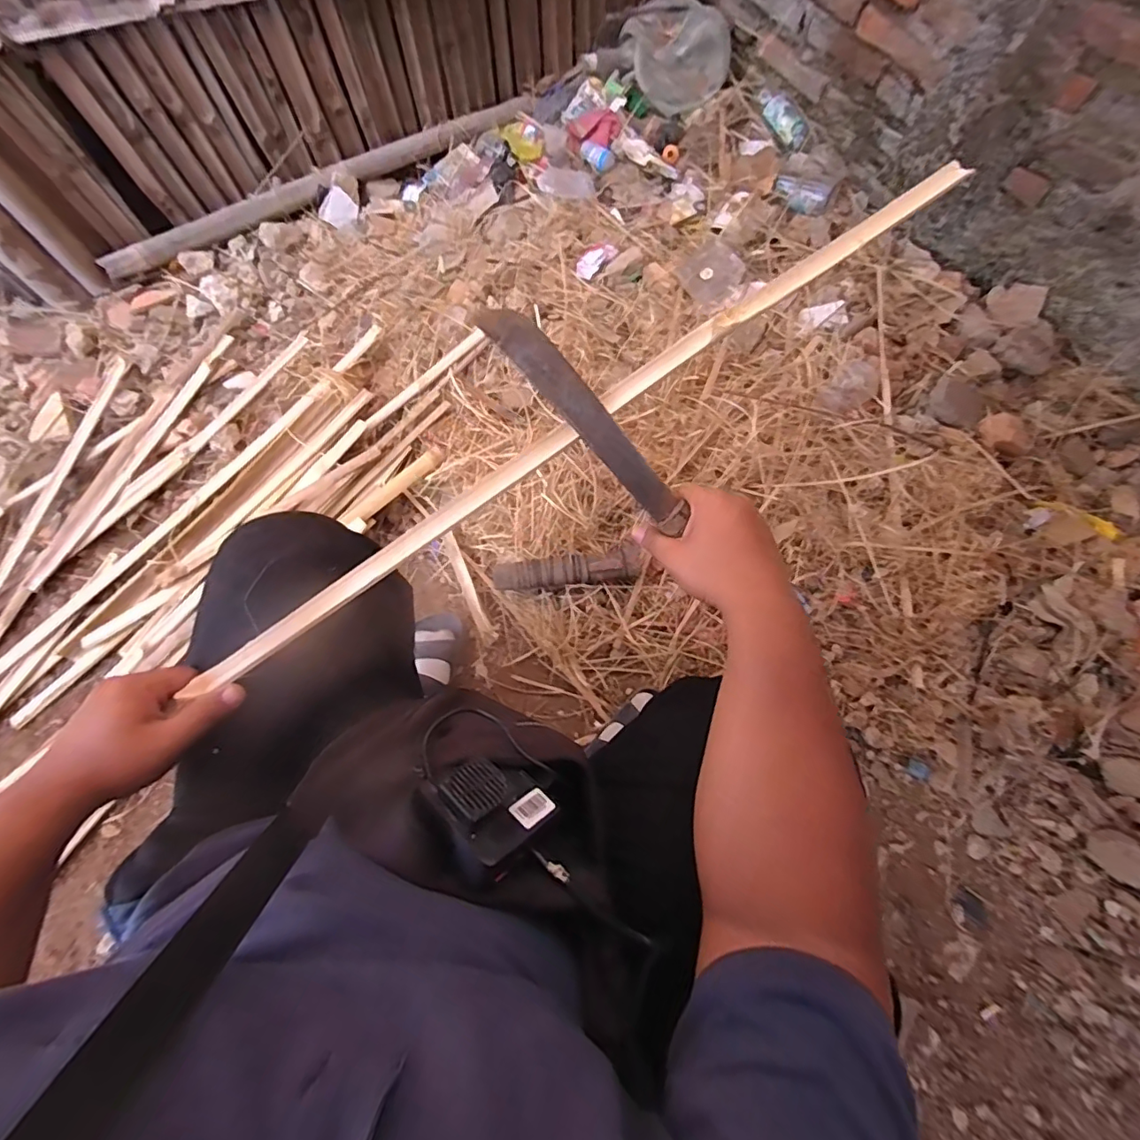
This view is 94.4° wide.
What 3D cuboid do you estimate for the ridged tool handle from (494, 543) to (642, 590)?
[{"bbox_3d":[-0.003,0.000,0.859,0.236,0.041,0.058,-8,74,-3],"label":"ridged tool handle"}]

